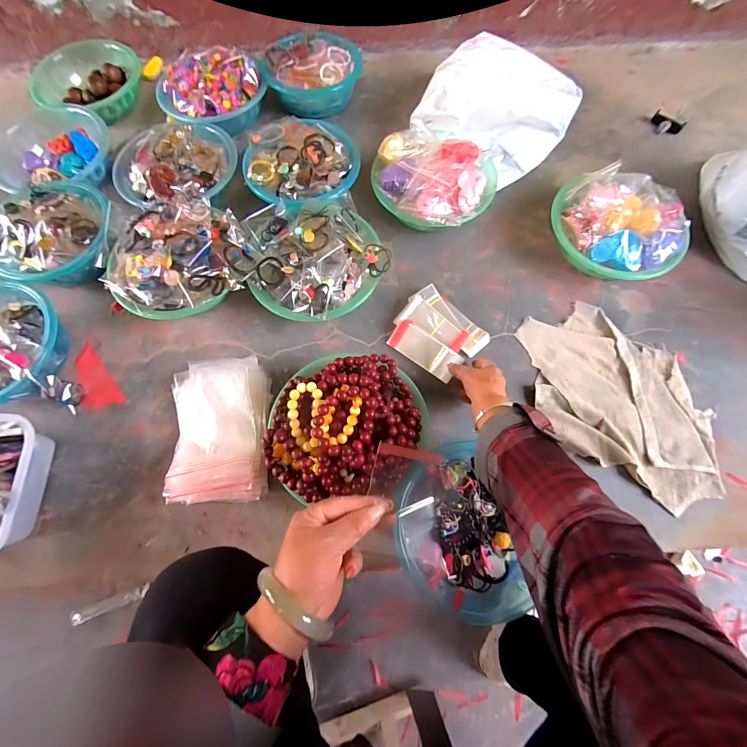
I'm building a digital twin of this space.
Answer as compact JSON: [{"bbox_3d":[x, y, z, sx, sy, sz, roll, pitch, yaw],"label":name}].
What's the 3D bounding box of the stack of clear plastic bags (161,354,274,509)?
[{"bbox_3d":[-0.241,0.083,0.554,0.146,0.068,0.240,-11,72,-3],"label":"stack of clear plastic bags"}]

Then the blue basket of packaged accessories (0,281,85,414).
[{"bbox_3d":[-0.617,-0.049,0.585,0.229,0.093,0.215,0,72,0],"label":"blue basket of packaged accessories"}]

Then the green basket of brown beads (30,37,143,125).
[{"bbox_3d":[-0.660,-0.669,0.795,0.216,0.061,0.239,14,72,5],"label":"green basket of brown beads"}]

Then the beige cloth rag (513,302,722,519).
[{"bbox_3d":[0.419,0.035,0.593,0.366,0.016,0.248,34,75,11],"label":"beige cloth rag"}]

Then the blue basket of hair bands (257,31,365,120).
[{"bbox_3d":[-0.137,-0.685,0.799,0.191,0.077,0.199,0,72,0],"label":"blue basket of hair bands"}]

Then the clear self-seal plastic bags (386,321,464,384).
[{"bbox_3d":[0.090,-0.042,0.609,0.131,0.009,0.055,36,98,14],"label":"clear self-seal plastic bags"}]

